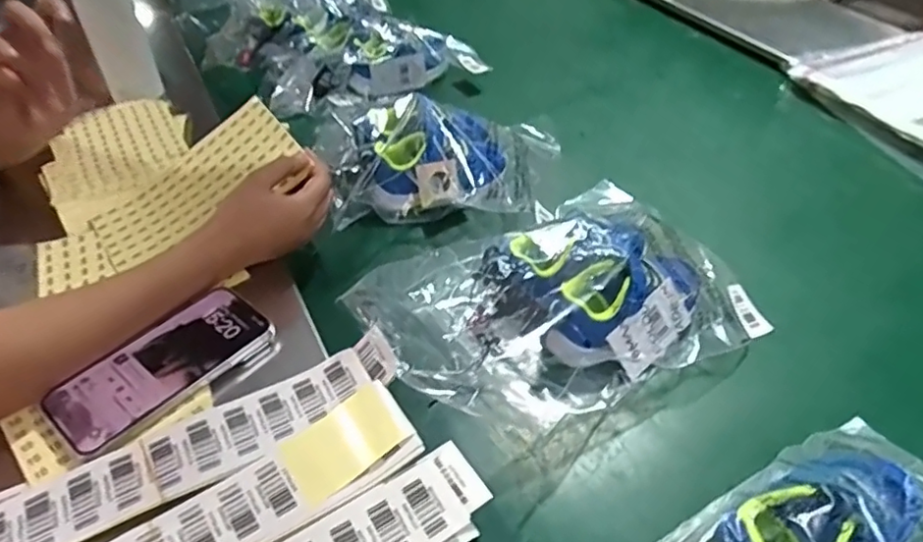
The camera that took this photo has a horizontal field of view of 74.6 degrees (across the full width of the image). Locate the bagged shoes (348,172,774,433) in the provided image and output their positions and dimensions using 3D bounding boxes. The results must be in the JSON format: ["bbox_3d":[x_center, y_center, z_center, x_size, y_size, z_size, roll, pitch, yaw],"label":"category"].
[{"bbox_3d":[0.082,0.022,0.511,0.337,0.083,0.215,-22,47,-29],"label":"bagged shoes"}]

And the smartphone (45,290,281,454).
[{"bbox_3d":[-0.225,0.072,0.463,0.070,0.013,0.156,31,52,28],"label":"smartphone"}]

